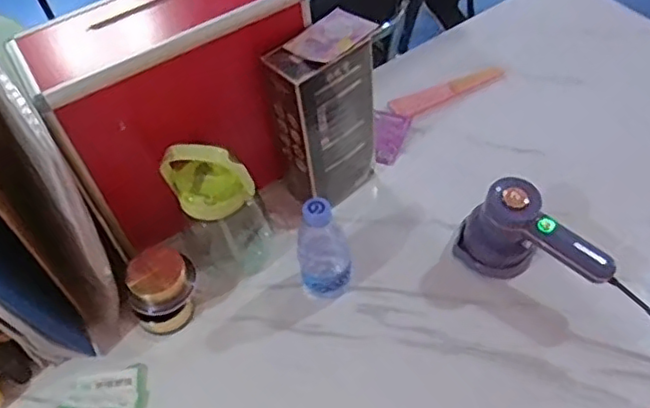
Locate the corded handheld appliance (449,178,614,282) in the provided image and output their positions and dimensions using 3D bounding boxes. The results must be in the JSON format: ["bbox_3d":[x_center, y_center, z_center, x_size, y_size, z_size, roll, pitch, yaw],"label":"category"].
[{"bbox_3d":[0.262,0.046,0.782,0.191,0.119,0.075,22,58,22],"label":"corded handheld appliance"}]

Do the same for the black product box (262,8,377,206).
[{"bbox_3d":[0.003,-0.108,0.832,0.133,0.258,0.075,-37,57,-21],"label":"black product box"}]

